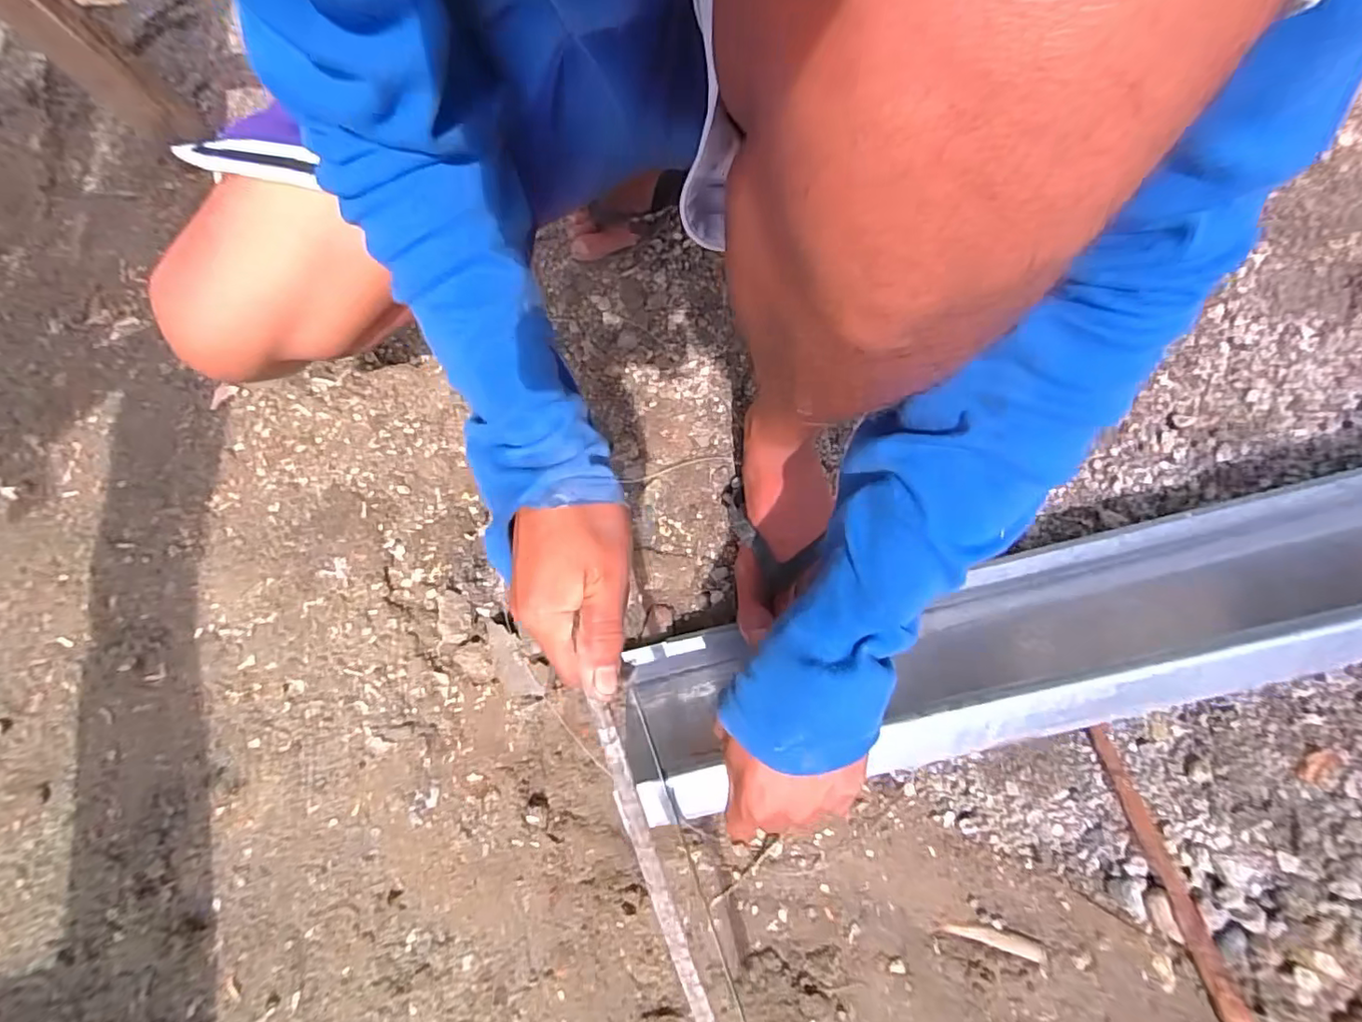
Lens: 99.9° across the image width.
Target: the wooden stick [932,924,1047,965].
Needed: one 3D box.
[{"bbox_3d":[0.249,0.341,0.457,0.083,0.007,0.016,14,69,4],"label":"wooden stick"}]

